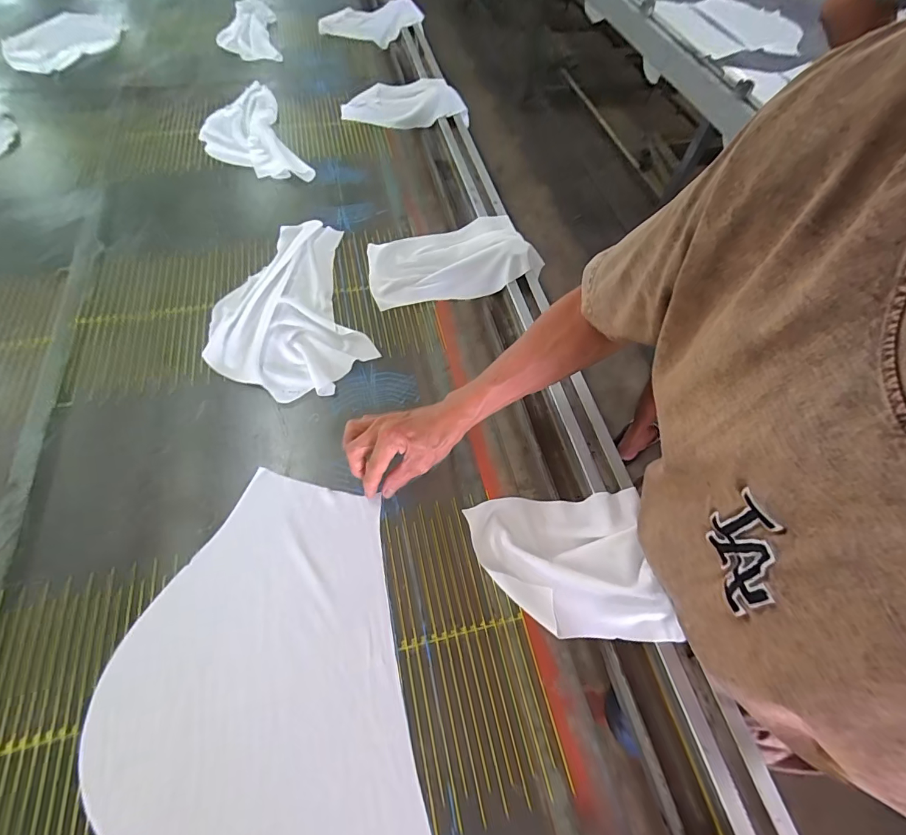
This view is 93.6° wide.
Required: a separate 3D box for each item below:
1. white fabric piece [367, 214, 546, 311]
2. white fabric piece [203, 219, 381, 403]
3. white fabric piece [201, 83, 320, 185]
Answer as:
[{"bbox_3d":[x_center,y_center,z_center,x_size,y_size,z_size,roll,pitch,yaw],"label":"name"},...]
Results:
[{"bbox_3d":[0.002,-0.257,0.665,0.267,0.049,0.155,-11,62,-10],"label":"white fabric piece"},{"bbox_3d":[-0.245,-0.166,0.621,0.202,0.017,0.323,-15,63,-12],"label":"white fabric piece"},{"bbox_3d":[-0.391,-0.542,0.812,0.157,0.023,0.313,-22,64,-15],"label":"white fabric piece"}]

